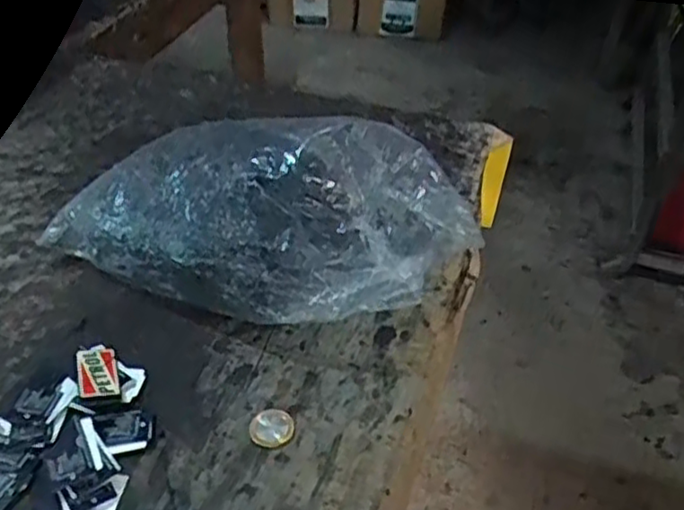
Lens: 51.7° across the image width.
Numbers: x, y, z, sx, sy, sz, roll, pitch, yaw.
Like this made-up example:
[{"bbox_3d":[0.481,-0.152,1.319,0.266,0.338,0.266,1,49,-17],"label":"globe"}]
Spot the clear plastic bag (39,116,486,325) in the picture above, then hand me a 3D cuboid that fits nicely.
[{"bbox_3d":[-0.068,-0.042,0.549,0.293,0.135,0.157,20,43,20],"label":"clear plastic bag"}]

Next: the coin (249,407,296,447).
[{"bbox_3d":[-0.047,0.114,0.472,0.029,0.004,0.030,-1,40,-4],"label":"coin"}]

